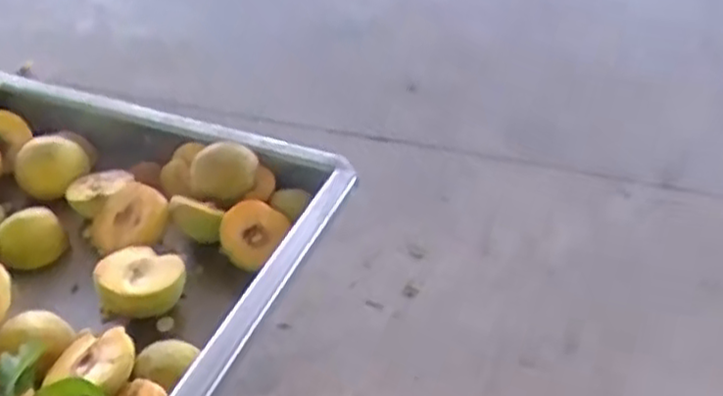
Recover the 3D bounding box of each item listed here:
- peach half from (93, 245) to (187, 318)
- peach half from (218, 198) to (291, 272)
[{"bbox_3d":[-0.167,0.062,0.550,0.061,0.024,0.055,6,36,4],"label":"peach half"},{"bbox_3d":[-0.092,0.033,0.613,0.052,0.031,0.055,25,71,-1],"label":"peach half"}]

